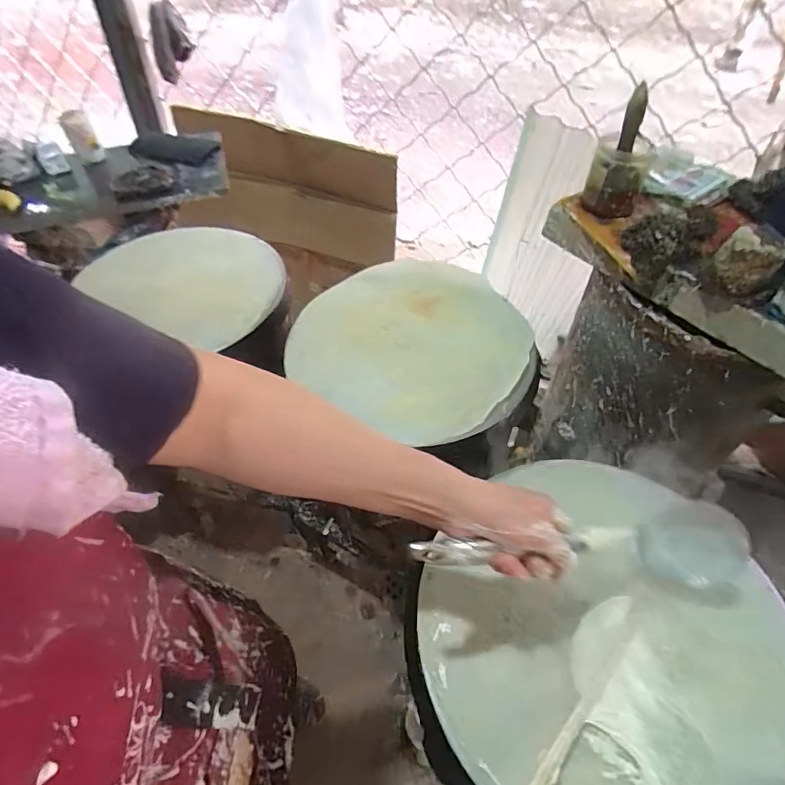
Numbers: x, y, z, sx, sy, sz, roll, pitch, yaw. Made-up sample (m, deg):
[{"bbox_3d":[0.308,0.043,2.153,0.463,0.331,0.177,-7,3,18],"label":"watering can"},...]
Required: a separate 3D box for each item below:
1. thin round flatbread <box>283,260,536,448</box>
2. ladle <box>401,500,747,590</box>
[{"bbox_3d":[0.041,-0.091,0.758,0.365,0.028,0.327,24,57,20],"label":"thin round flatbread"},{"bbox_3d":[0.180,0.139,0.432,0.352,0.077,0.068,7,49,-19],"label":"ladle"}]

